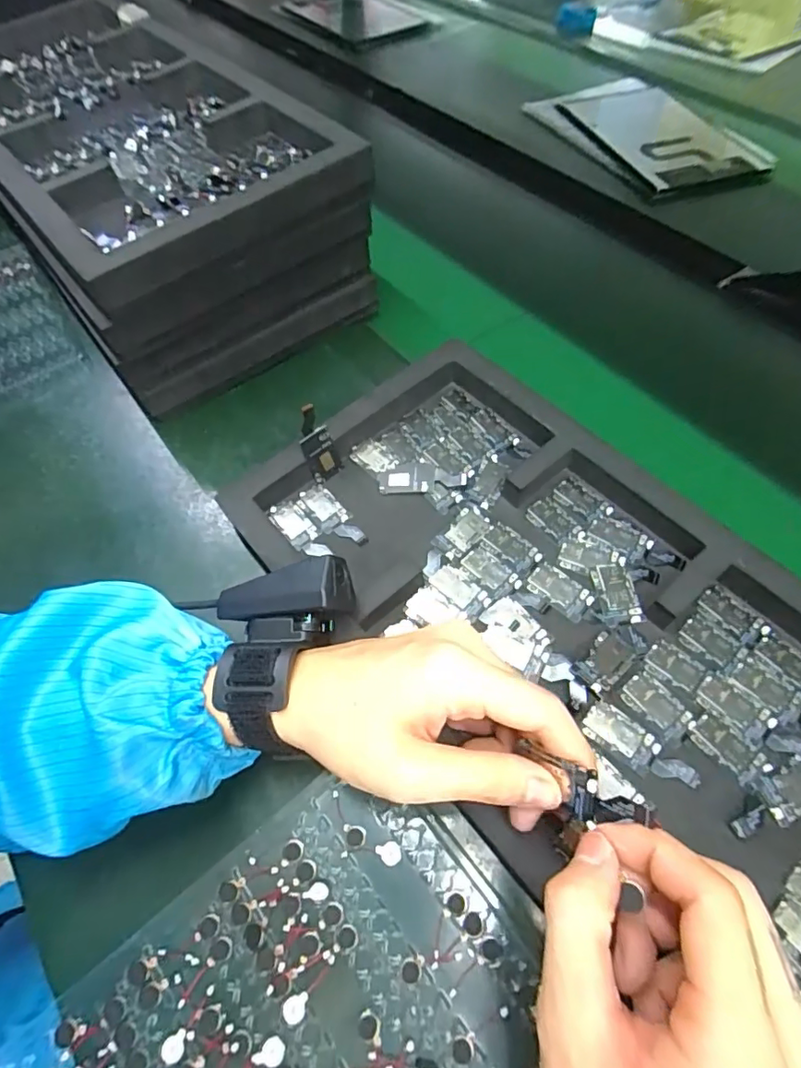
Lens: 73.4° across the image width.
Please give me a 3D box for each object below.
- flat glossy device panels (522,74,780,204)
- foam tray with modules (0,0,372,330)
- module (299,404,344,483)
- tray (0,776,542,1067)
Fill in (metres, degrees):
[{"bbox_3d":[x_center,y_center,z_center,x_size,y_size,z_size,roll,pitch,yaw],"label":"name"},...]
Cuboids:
[{"bbox_3d":[0.310,-0.516,0.686,0.186,0.016,0.303,-22,60,-12],"label":"flat glossy device panels"},{"bbox_3d":[-0.258,-0.363,0.476,0.228,0.049,0.488,-35,64,-19],"label":"foam tray with modules"},{"bbox_3d":[-0.057,-0.063,0.367,0.023,0.059,0.007,-34,48,-16],"label":"module"},{"bbox_3d":[-0.043,0.238,0.235,0.228,0.016,0.173,-34,63,-18],"label":"tray"}]

